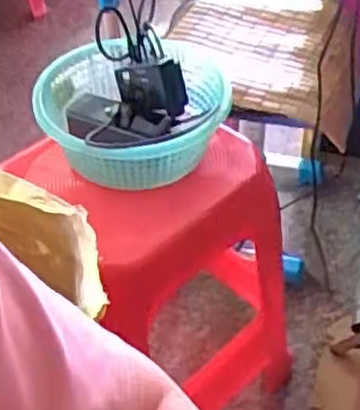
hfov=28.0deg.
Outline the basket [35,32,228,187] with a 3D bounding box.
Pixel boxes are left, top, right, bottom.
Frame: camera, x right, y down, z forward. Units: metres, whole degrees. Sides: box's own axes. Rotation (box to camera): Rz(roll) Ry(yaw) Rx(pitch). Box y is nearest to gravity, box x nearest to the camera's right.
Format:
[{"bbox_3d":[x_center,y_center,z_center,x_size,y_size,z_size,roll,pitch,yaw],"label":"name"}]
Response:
[{"bbox_3d":[-0.064,-0.112,0.931,0.237,0.100,0.237,3,44,6],"label":"basket"}]

